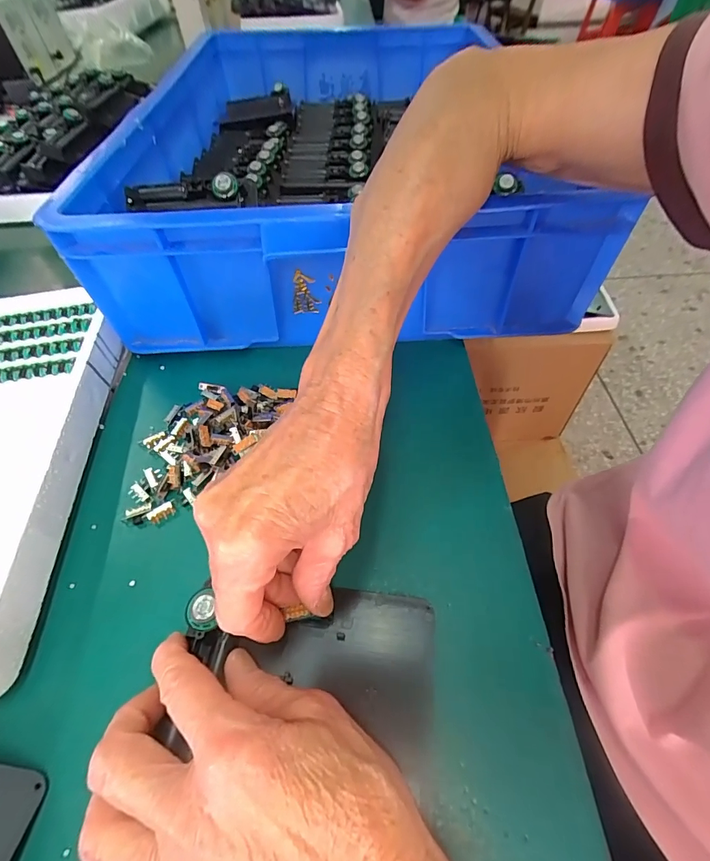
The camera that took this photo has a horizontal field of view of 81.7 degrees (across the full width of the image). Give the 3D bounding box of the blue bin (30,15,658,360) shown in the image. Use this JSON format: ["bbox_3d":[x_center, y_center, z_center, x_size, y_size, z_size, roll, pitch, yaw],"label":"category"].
[{"bbox_3d":[-0.021,-0.343,0.482,0.384,0.111,0.609,-4,53,1],"label":"blue bin"}]

